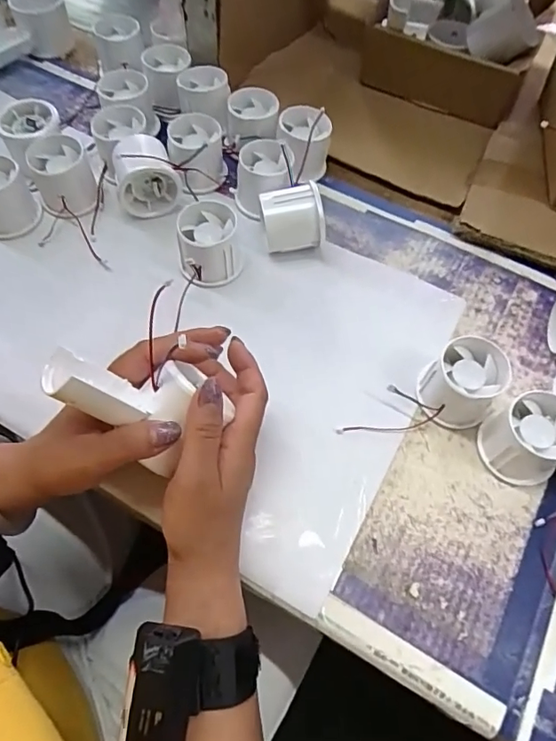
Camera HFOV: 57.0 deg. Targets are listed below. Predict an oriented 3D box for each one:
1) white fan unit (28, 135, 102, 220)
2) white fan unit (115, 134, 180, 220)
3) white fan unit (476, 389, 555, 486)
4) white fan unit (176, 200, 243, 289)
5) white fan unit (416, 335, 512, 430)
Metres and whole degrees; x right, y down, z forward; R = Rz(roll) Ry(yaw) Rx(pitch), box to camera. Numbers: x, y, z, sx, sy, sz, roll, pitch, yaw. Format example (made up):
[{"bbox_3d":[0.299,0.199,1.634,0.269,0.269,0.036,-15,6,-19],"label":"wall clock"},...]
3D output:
[{"bbox_3d":[-0.199,-0.179,0.475,0.053,0.045,0.063,-21,65,-13],"label":"white fan unit"},{"bbox_3d":[-0.121,-0.182,0.467,0.057,0.061,0.054,-10,63,-8],"label":"white fan unit"},{"bbox_3d":[0.180,0.049,0.366,0.052,0.049,0.053,1,62,-2],"label":"white fan unit"},{"bbox_3d":[-0.060,-0.108,0.443,0.057,0.044,0.061,-3,62,-5],"label":"white fan unit"},{"bbox_3d":[0.139,0.009,0.388,0.057,0.048,0.058,1,62,-2],"label":"white fan unit"}]

